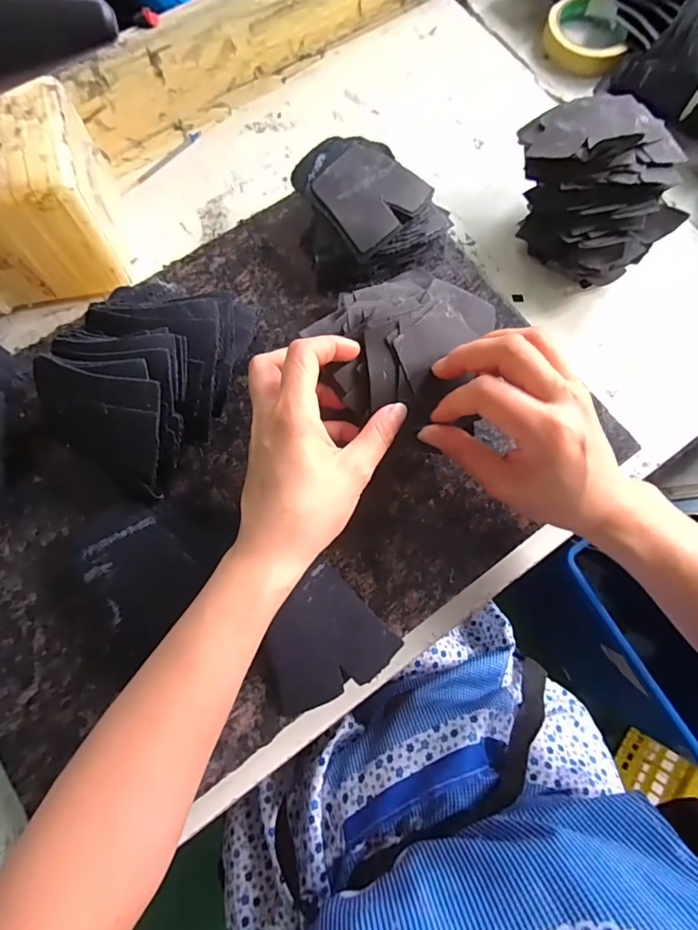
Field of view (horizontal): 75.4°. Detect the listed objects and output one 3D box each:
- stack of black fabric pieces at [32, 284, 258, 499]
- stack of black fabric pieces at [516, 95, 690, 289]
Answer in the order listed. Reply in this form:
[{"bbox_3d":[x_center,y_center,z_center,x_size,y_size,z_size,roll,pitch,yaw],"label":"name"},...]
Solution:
[{"bbox_3d":[-0.146,-0.065,0.323,0.111,0.079,0.160,20,77,5],"label":"stack of black fabric pieces"},{"bbox_3d":[0.202,-0.227,0.383,0.109,0.090,0.126,-3,76,-1],"label":"stack of black fabric pieces"}]

